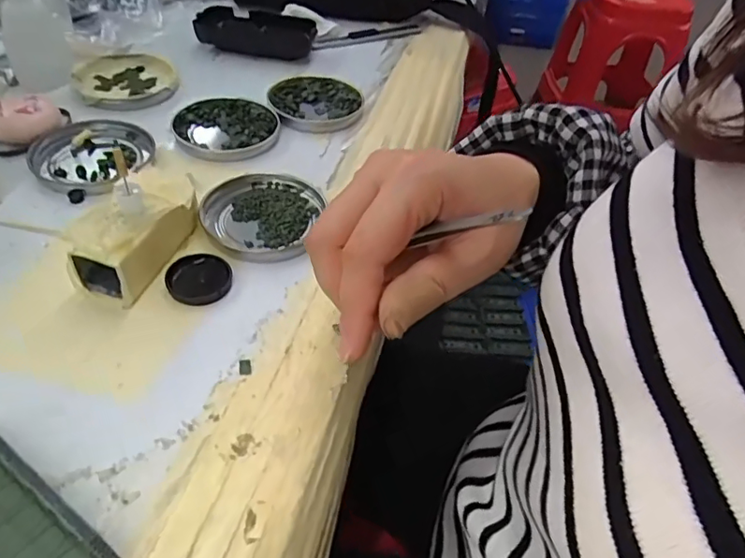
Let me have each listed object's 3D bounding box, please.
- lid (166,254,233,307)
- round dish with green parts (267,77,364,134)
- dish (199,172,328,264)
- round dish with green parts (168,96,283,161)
[{"bbox_3d":[-0.099,0.000,0.320,0.035,0.006,0.034,4,46,-4],"label":"lid"},{"bbox_3d":[-0.047,-0.147,0.468,0.076,0.009,0.072,4,46,-4],"label":"round dish with green parts"},{"bbox_3d":[-0.070,-0.041,0.362,0.076,0.008,0.078,4,46,-4],"label":"dish"},{"bbox_3d":[-0.111,-0.116,0.427,0.076,0.010,0.073,4,46,-4],"label":"round dish with green parts"}]

